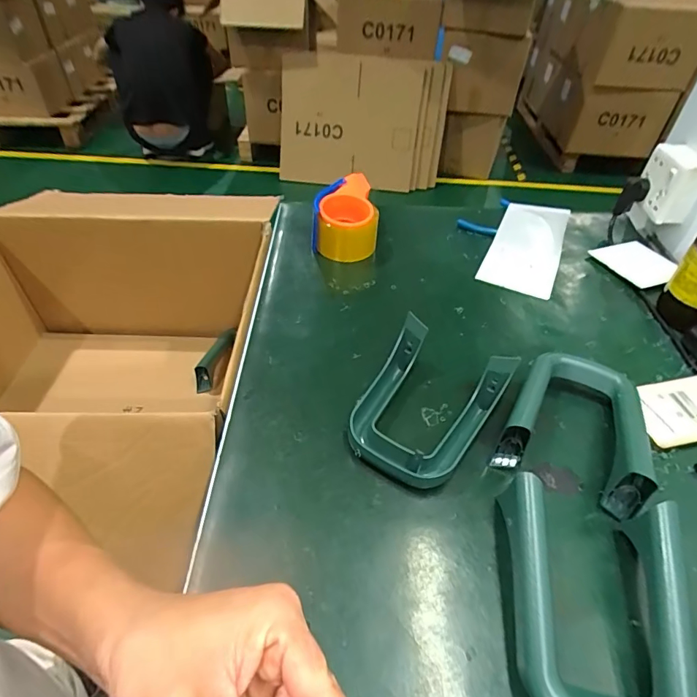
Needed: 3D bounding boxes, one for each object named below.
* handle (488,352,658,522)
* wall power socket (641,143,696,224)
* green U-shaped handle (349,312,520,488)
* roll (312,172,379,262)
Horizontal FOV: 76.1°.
[{"bbox_3d":[0.227,0.065,0.438,0.126,0.054,0.158,23,49,19],"label":"handle"},{"bbox_3d":[0.478,-0.249,0.660,0.045,0.093,0.091,2,45,0],"label":"wall power socket"},{"bbox_3d":[0.075,0.056,0.446,0.124,0.054,0.156,26,50,22],"label":"green U-shaped handle"},{"bbox_3d":[-0.007,-0.197,0.676,0.095,0.078,0.105,-1,46,-3],"label":"roll"}]

